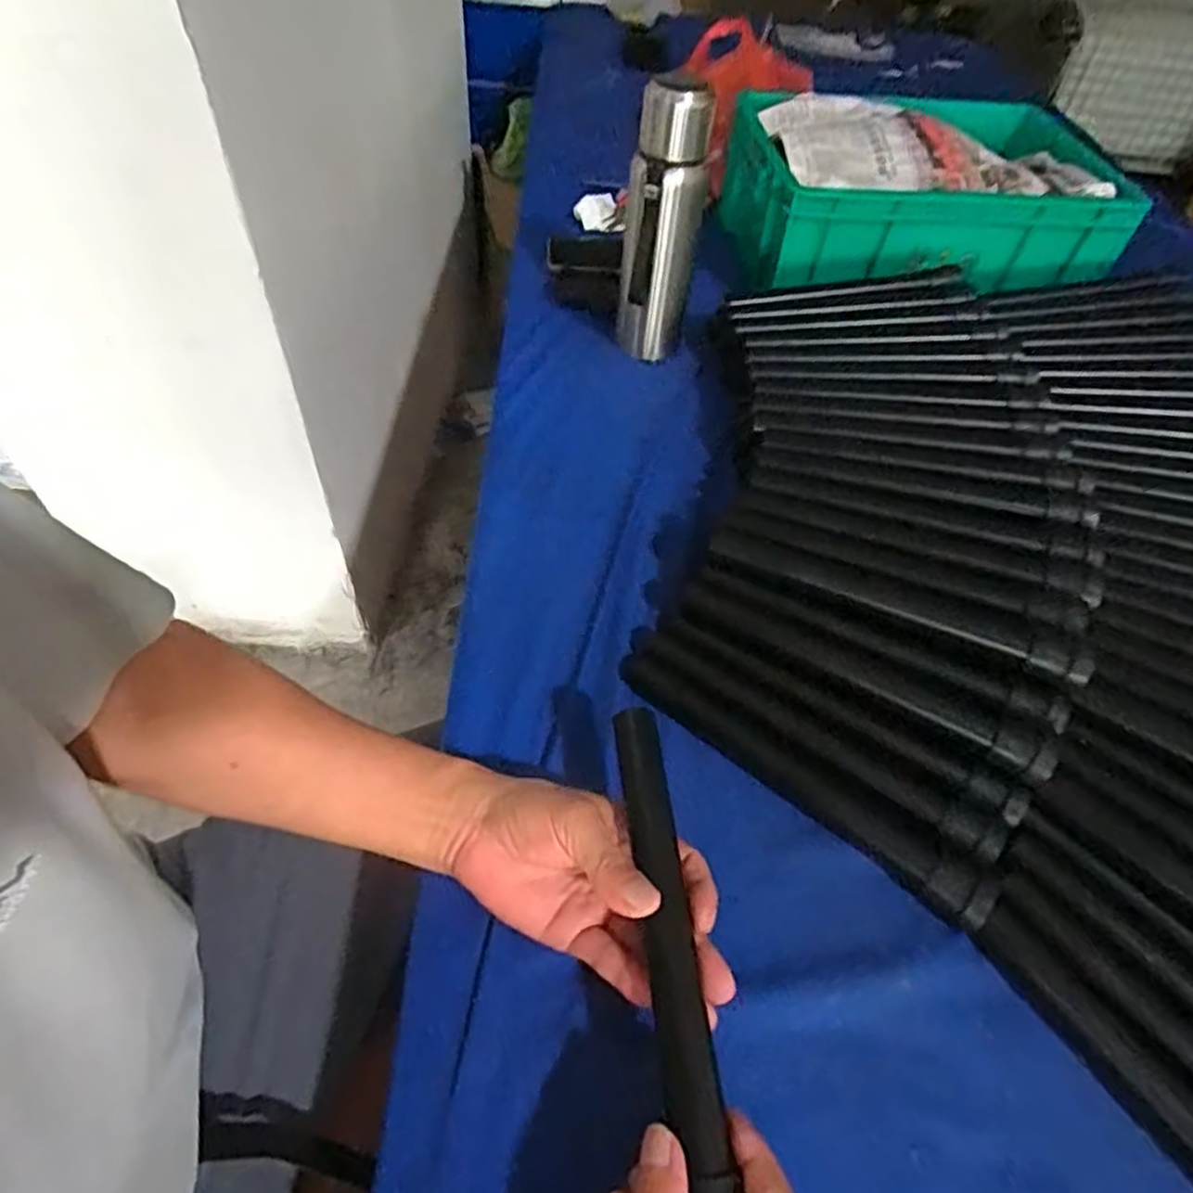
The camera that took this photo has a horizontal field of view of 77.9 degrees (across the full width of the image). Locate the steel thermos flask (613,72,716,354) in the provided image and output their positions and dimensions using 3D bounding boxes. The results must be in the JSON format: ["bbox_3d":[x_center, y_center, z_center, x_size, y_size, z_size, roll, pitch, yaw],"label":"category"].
[{"bbox_3d":[0.062,-0.350,0.716,0.068,0.246,0.060,7,49,2],"label":"steel thermos flask"}]

